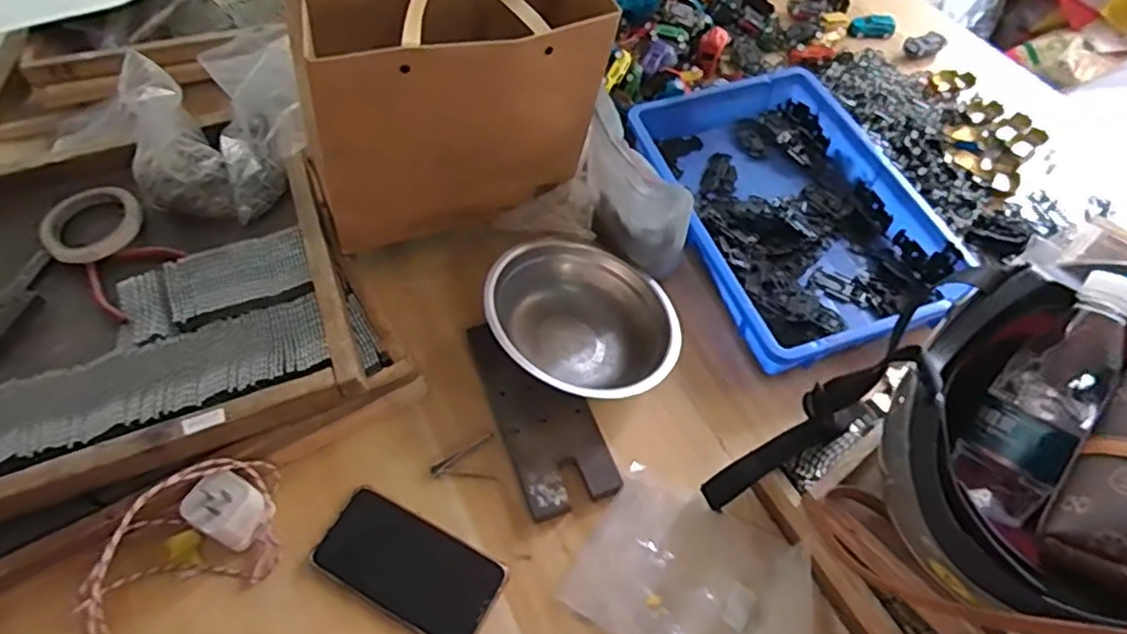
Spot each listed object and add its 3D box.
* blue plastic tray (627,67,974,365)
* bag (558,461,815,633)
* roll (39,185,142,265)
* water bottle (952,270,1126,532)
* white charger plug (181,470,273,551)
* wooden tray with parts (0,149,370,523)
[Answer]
[{"bbox_3d":[0.251,-0.122,0.740,0.264,0.069,0.373,-19,60,-13],"label":"blue plastic tray"},{"bbox_3d":[0.113,0.216,0.524,0.189,0.039,0.134,26,61,15],"label":"bag"},{"bbox_3d":[-0.488,-0.095,0.665,0.087,0.019,0.099,-4,58,-3],"label":"roll"},{"bbox_3d":[0.322,0.054,0.426,0.058,0.056,0.181,29,99,16],"label":"water bottle"},{"bbox_3d":[-0.282,0.163,0.545,0.053,0.055,0.048,23,60,13],"label":"white charger plug"},{"bbox_3d":[-0.426,-0.024,0.616,0.397,0.048,0.398,-20,60,-13],"label":"wooden tray with parts"}]

